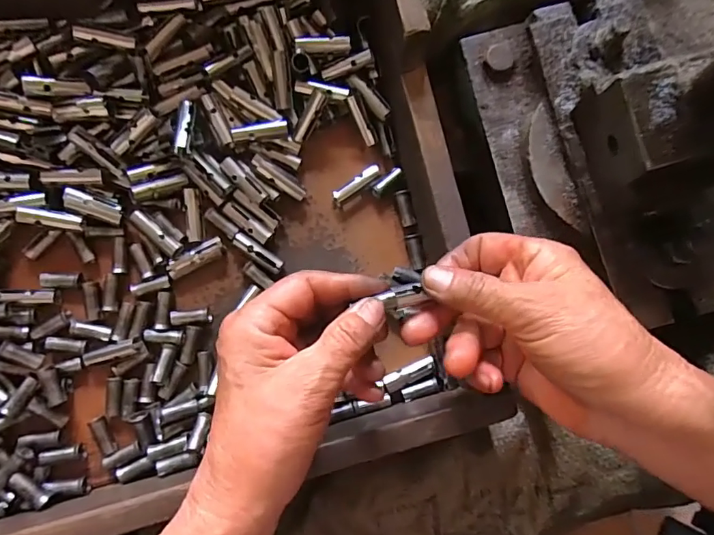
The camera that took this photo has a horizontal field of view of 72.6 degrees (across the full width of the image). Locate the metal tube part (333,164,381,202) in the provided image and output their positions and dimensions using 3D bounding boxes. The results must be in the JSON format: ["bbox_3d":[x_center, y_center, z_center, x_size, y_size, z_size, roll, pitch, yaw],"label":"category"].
[{"bbox_3d":[0.001,-0.059,0.341,0.040,0.007,0.009,-37,84,-3],"label":"metal tube part"}]

